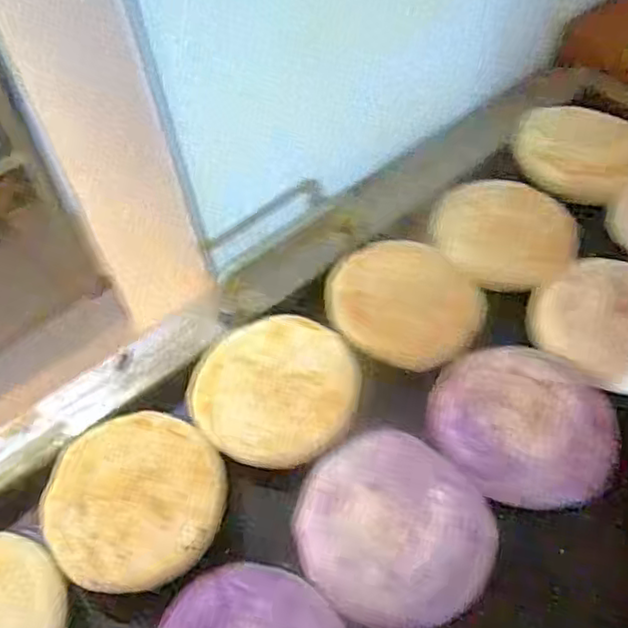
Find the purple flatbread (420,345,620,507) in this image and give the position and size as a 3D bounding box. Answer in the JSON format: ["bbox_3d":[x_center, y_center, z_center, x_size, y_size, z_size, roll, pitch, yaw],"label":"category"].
[{"bbox_3d":[0.127,0.066,0.398,0.108,0.006,0.102,-1,54,2],"label":"purple flatbread"}]

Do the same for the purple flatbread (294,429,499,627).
[{"bbox_3d":[0.043,0.117,0.366,0.100,0.010,0.110,-1,54,2],"label":"purple flatbread"}]

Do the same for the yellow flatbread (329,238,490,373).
[{"bbox_3d":[0.061,-0.013,0.448,0.097,0.011,0.109,-24,56,-14],"label":"yellow flatbread"}]

